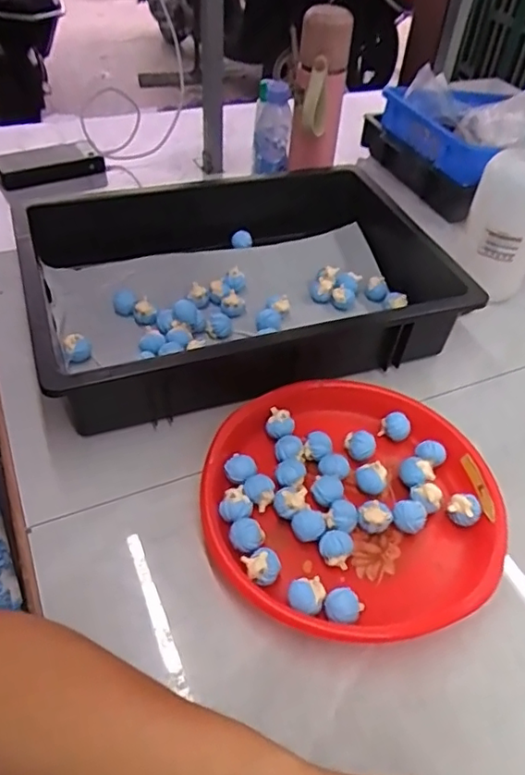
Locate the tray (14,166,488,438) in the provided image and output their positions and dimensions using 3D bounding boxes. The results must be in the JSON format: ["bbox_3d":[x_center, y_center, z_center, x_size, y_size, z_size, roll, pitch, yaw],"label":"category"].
[{"bbox_3d":[-0.020,-0.127,0.664,0.464,0.102,0.313,-14,48,-17],"label":"tray"}]

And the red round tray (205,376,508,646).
[{"bbox_3d":[0.077,0.097,0.504,0.246,0.033,0.251,2,45,-2],"label":"red round tray"}]

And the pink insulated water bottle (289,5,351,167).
[{"bbox_3d":[0.075,-0.371,0.768,0.069,0.225,0.067,2,45,-1],"label":"pink insulated water bottle"}]

